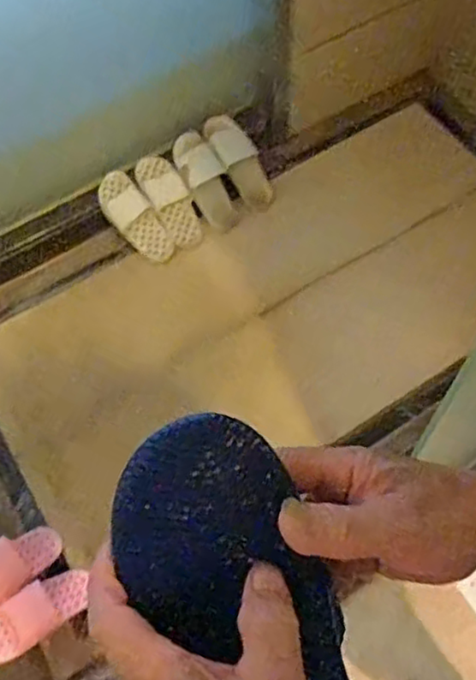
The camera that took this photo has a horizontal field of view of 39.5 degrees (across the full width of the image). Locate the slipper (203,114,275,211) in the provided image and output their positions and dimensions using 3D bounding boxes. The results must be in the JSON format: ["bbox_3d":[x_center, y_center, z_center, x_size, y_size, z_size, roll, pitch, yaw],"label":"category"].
[{"bbox_3d":[0.013,-0.473,1.762,0.102,0.044,0.268,-40,110,-18],"label":"slipper"}]

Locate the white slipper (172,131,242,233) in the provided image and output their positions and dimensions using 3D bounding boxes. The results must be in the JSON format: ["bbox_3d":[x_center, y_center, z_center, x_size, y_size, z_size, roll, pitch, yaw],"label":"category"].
[{"bbox_3d":[-0.075,-0.411,1.733,0.109,0.269,0.048,-35,24,-16],"label":"white slipper"}]

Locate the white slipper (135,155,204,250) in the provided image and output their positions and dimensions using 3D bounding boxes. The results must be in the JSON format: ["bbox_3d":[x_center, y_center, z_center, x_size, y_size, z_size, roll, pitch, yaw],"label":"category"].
[{"bbox_3d":[-0.174,-0.360,1.730,0.099,0.254,0.042,-37,23,-17],"label":"white slipper"}]

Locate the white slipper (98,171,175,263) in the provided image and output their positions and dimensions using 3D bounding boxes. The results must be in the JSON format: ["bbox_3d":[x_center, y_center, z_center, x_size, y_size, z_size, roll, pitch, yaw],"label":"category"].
[{"bbox_3d":[-0.264,-0.313,1.712,0.102,0.052,0.249,-37,103,2],"label":"white slipper"}]

